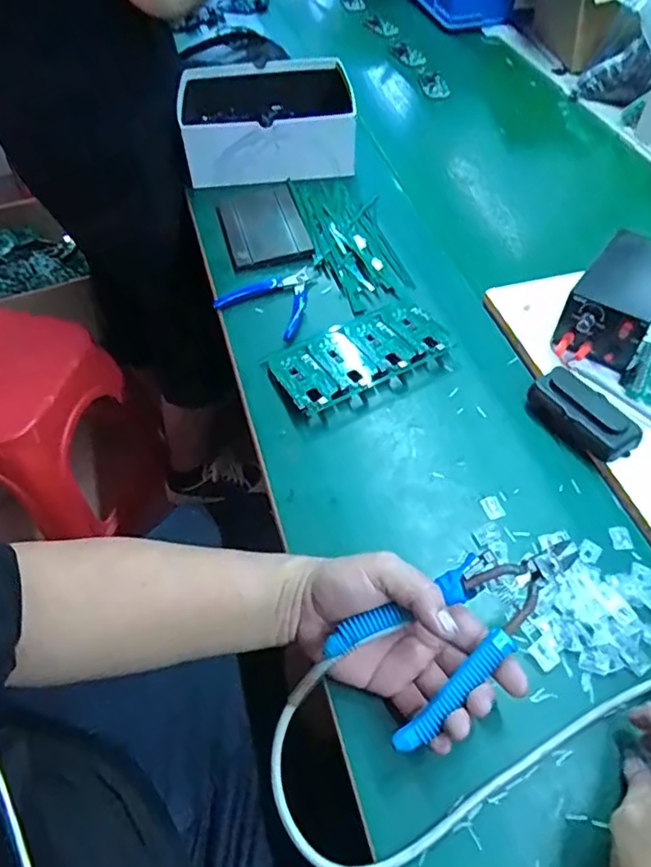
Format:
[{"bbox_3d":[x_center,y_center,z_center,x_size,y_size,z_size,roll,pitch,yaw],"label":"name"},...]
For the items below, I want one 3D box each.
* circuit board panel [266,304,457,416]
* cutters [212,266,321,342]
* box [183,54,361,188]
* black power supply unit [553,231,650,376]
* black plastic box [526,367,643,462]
[{"bbox_3d":[0.039,-0.087,0.650,0.190,0.023,0.100,-27,54,-17],"label":"circuit board panel"},{"bbox_3d":[-0.052,-0.167,0.717,0.109,0.010,0.122,29,59,24],"label":"cutters"},{"bbox_3d":[-0.088,-0.491,0.924,0.245,0.077,0.242,-4,53,-2],"label":"box"},{"bbox_3d":[0.311,-0.143,0.627,0.079,0.066,0.157,31,59,25],"label":"black power supply unit"},{"bbox_3d":[0.247,-0.017,0.579,0.054,0.029,0.104,-24,54,-15],"label":"black plastic box"}]

